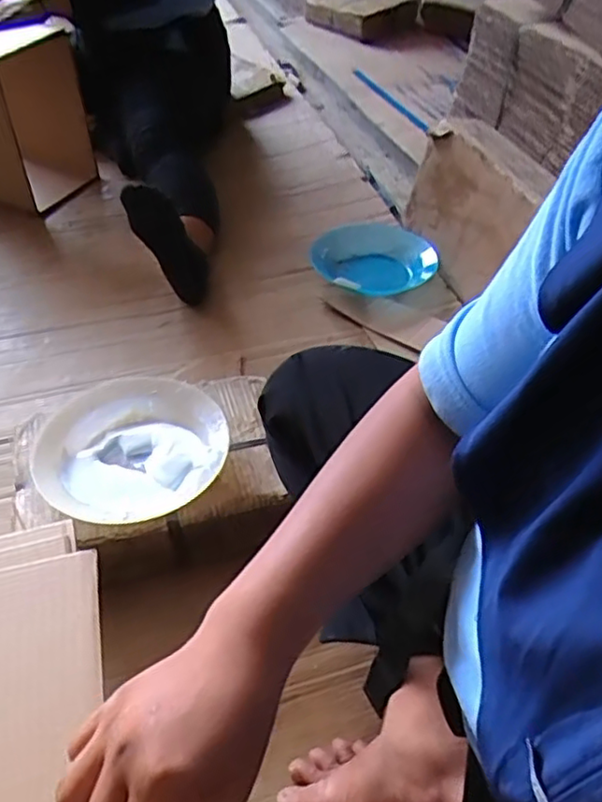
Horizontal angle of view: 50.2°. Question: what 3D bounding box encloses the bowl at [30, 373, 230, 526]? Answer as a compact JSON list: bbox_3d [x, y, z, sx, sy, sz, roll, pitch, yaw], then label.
[{"bbox_3d":[-0.198,0.056,0.756,0.212,0.043,0.203,0,46,0],"label":"bowl"}]

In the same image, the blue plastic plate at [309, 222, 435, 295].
[{"bbox_3d":[0.141,-0.263,1.157,0.207,0.051,0.218,-4,46,4],"label":"blue plastic plate"}]

